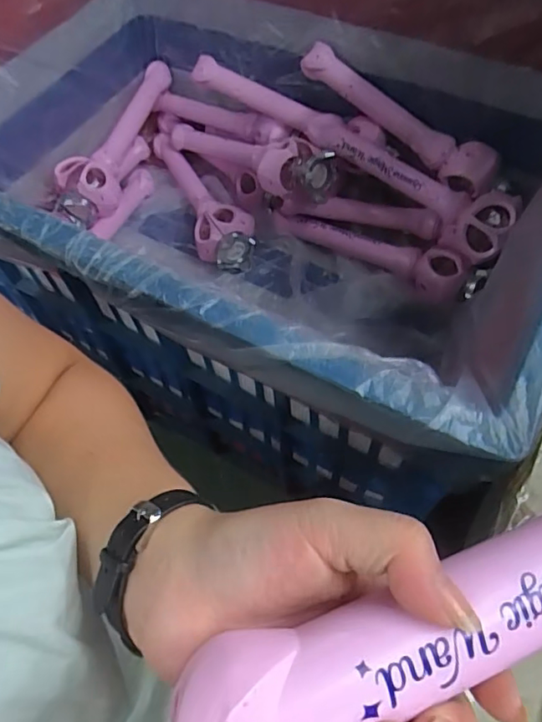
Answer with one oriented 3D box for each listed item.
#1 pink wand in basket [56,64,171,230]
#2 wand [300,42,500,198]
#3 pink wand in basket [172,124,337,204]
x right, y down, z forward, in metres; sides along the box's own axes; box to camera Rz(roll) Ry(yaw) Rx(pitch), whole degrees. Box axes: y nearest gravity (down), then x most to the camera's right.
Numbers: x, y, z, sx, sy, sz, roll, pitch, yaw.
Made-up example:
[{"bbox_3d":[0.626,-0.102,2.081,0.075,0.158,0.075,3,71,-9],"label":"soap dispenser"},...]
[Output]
[{"bbox_3d":[-0.266,-0.384,0.923,0.093,0.083,0.353,16,62,11],"label":"pink wand in basket"},{"bbox_3d":[0.189,-0.356,0.783,0.329,0.059,0.063,35,65,0],"label":"wand"},{"bbox_3d":[-0.050,-0.340,0.877,0.094,0.093,0.350,-42,51,-19],"label":"pink wand in basket"}]

